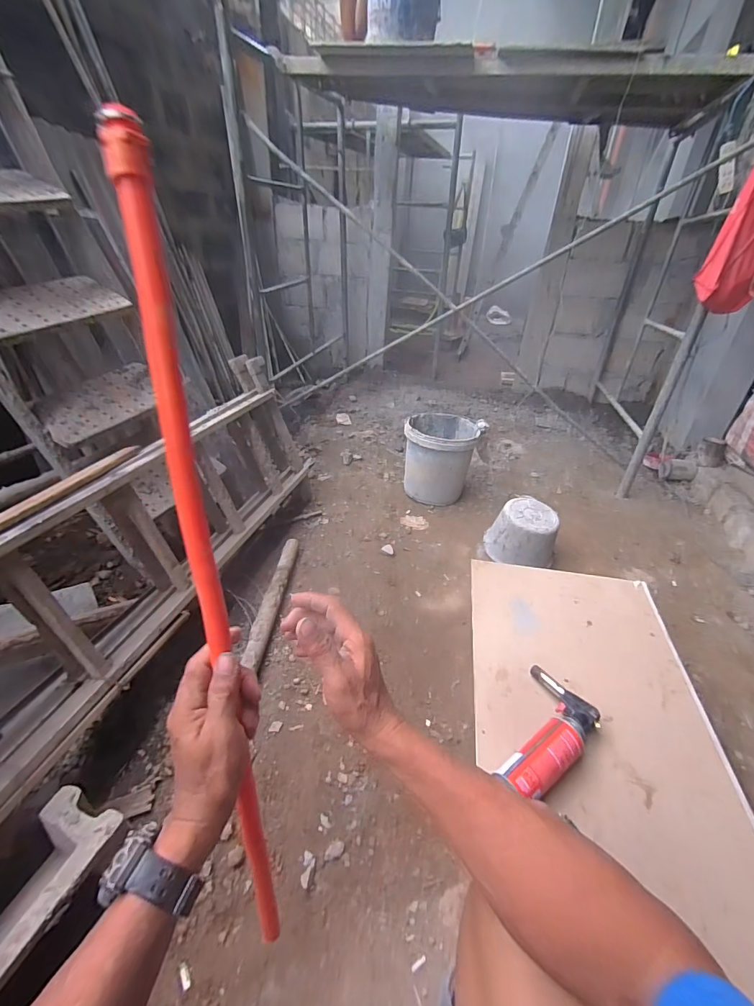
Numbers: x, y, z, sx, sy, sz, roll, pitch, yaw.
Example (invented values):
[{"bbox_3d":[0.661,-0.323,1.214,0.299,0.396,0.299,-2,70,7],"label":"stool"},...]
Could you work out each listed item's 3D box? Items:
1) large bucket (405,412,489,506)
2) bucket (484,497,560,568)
[{"bbox_3d":[0.274,-0.195,1.836,0.297,0.314,0.277,1,35,-1],"label":"large bucket"},{"bbox_3d":[0.521,0.117,1.503,0.234,0.189,0.196,17,35,20],"label":"bucket"}]

